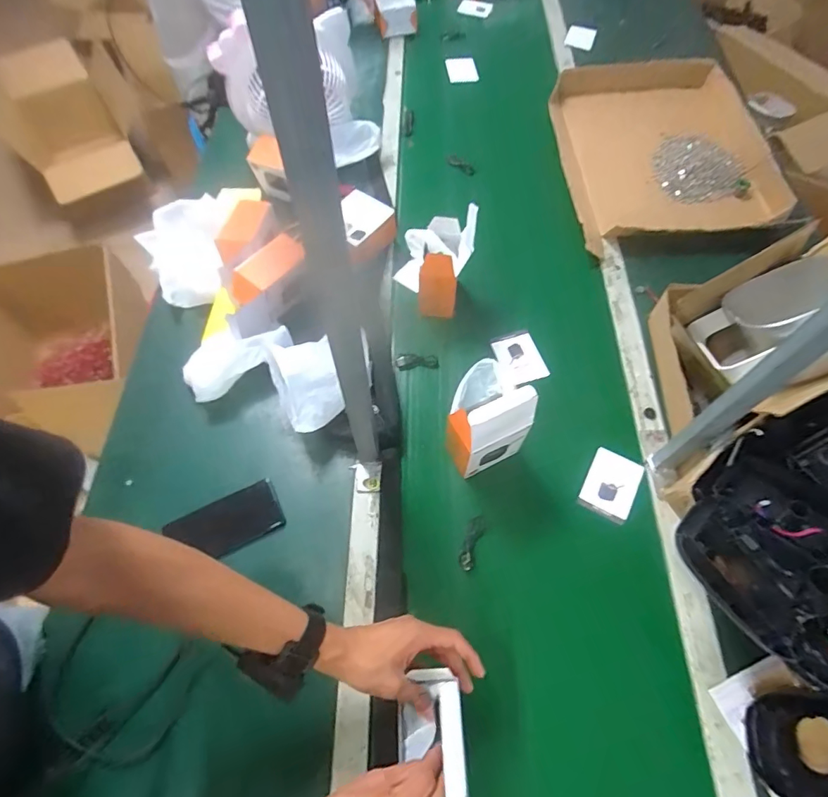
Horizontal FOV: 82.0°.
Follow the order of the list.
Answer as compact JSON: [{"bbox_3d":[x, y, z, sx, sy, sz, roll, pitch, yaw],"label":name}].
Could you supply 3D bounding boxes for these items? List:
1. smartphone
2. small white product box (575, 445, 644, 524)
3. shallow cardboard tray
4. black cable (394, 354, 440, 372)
[{"bbox_3d":[-0.264,0.180,0.675,0.150,0.017,0.077,-23,63,-13],"label":"smartphone"},{"bbox_3d":[0.296,0.129,0.714,0.073,0.011,0.097,25,66,14],"label":"small white product box"},{"bbox_3d":[0.531,-0.537,1.019,0.428,0.064,0.530,-2,60,-1],"label":"shallow cardboard tray"},{"bbox_3d":[0.005,-0.062,0.804,0.072,0.007,0.027,-2,60,-1],"label":"black cable"}]

